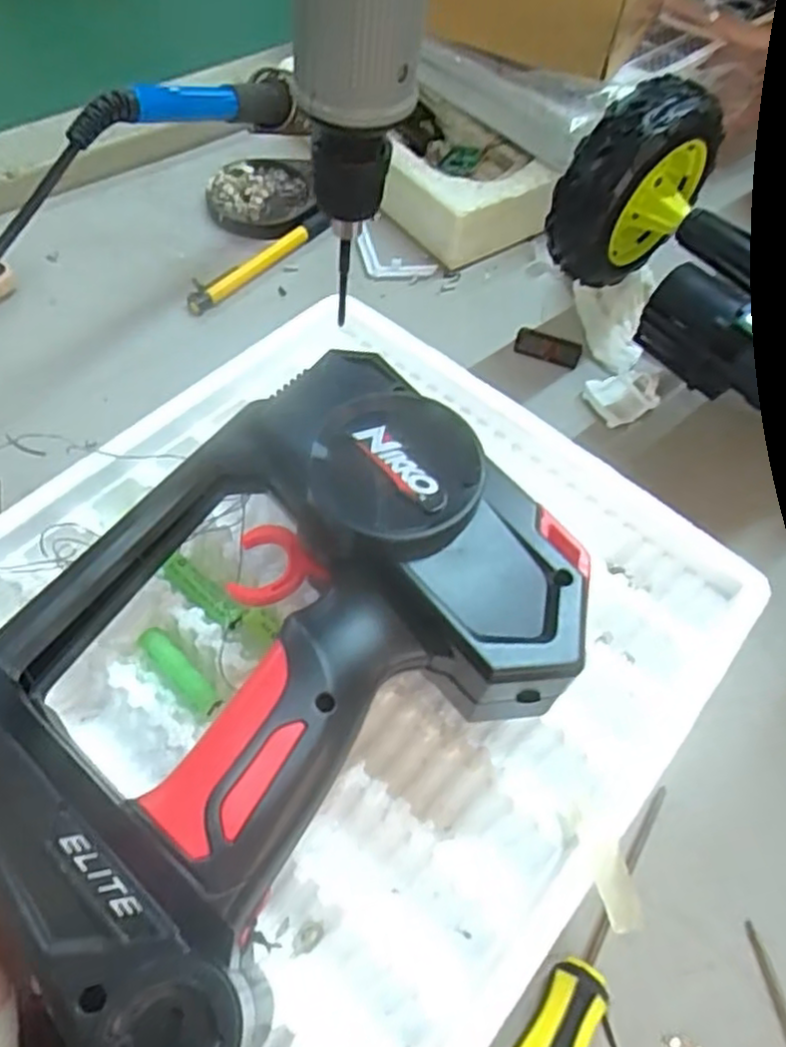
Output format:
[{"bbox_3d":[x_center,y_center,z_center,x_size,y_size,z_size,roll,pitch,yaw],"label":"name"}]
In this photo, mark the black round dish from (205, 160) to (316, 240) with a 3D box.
[{"bbox_3d":[-0.085,-0.210,0.470,0.066,0.013,0.068,2,58,-4],"label":"black round dish"}]

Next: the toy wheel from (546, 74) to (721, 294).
[{"bbox_3d":[0.117,-0.159,0.350,0.077,0.085,0.036,-29,64,-21],"label":"toy wheel"}]

